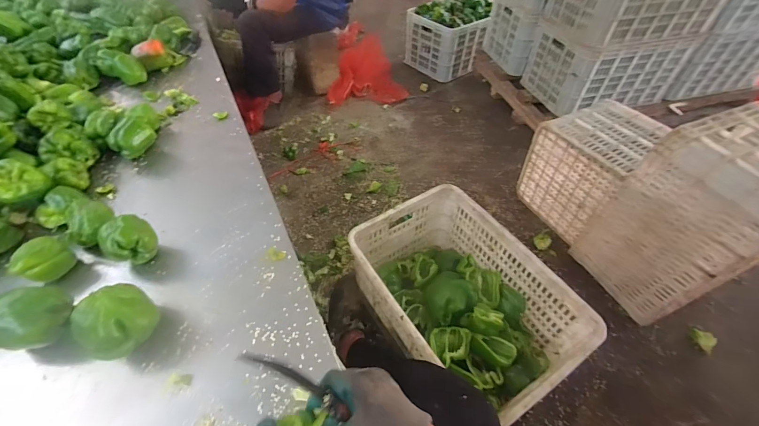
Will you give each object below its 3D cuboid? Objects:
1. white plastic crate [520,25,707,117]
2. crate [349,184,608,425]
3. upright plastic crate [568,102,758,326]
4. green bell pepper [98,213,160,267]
[{"bbox_3d":[0.948,-0.647,1.435,0.502,0.266,0.355,-15,52,-13],"label":"white plastic crate"},{"bbox_3d":[0.193,0.224,0.856,0.346,0.248,0.508,-28,56,-22],"label":"crate"},{"bbox_3d":[0.848,0.023,0.910,0.321,0.463,0.303,-20,53,-16],"label":"upright plastic crate"},{"bbox_3d":[-0.482,0.057,0.652,0.078,0.083,0.084,29,56,22],"label":"green bell pepper"}]

